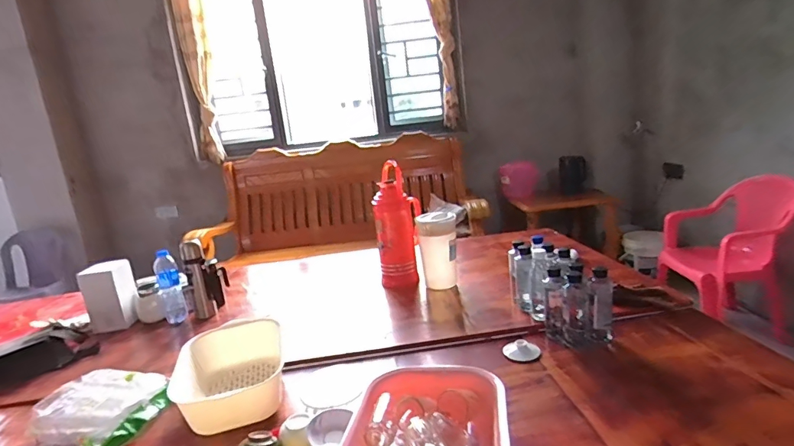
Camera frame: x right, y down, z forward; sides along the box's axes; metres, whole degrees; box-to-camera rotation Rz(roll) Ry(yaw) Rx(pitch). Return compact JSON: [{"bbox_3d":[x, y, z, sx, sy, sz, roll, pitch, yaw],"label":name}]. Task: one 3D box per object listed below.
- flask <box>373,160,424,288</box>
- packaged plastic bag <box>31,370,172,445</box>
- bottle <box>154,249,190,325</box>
[{"bbox_3d":[0.004,0.000,1.500,0.155,0.389,0.115,-6,13,2],"label":"flask"},{"bbox_3d":[-0.626,0.393,0.941,0.231,0.077,0.190,-4,13,12],"label":"packaged plastic bag"},{"bbox_3d":[-0.721,0.211,1.411,0.069,0.233,0.064,-15,15,-32],"label":"bottle"}]

